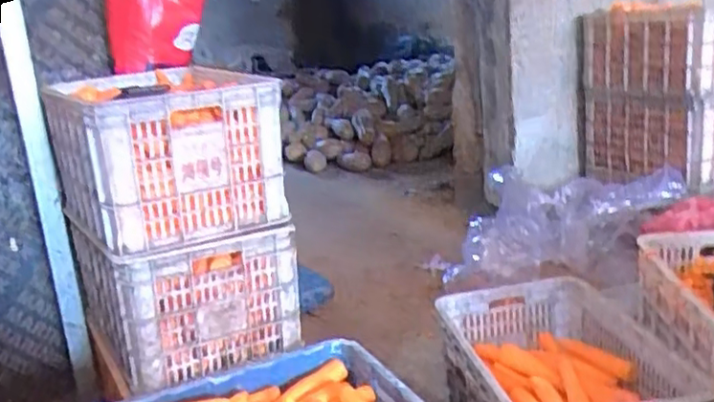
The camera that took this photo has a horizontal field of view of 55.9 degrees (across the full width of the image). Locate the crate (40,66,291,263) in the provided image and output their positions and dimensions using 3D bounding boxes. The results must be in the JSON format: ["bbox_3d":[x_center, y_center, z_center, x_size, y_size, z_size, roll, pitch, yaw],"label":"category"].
[{"bbox_3d":[-0.420,-0.116,1.435,0.390,0.270,0.567,-13,17,-24],"label":"crate"}]

